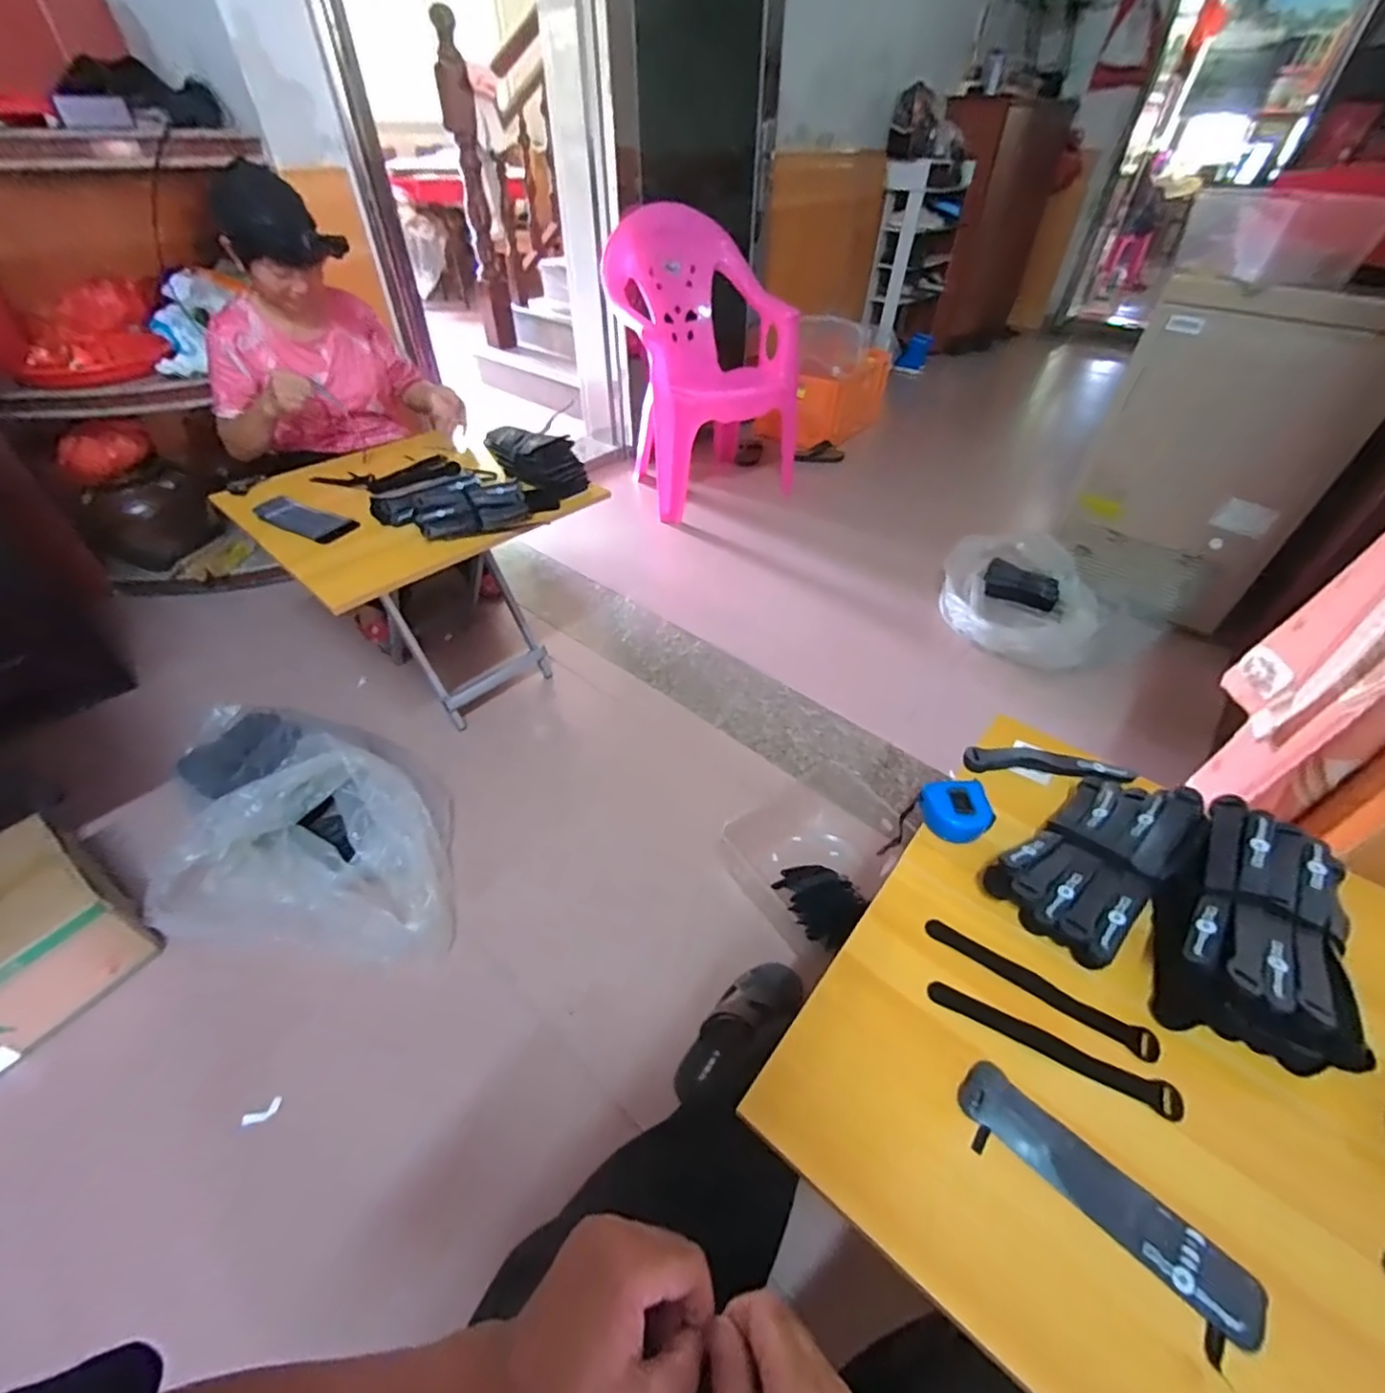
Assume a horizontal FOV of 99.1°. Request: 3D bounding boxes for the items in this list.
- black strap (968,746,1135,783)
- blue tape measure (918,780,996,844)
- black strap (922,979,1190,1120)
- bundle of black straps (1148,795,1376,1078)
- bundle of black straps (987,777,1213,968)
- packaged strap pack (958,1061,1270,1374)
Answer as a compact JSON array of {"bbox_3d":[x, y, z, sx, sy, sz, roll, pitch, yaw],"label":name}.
[{"bbox_3d":[0.436,0.085,0.720,0.193,0.027,0.034,8,44,8],"label":"black strap"},{"bbox_3d":[0.297,0.127,0.662,0.071,0.033,0.065,-5,44,-5],"label":"blue tape measure"},{"bbox_3d":[0.307,0.301,0.513,0.197,0.011,0.022,20,47,19],"label":"black strap"},{"bbox_3d":[0.510,0.209,0.541,0.132,0.084,0.210,20,47,20],"label":"bundle of black straps"},{"bbox_3d":[0.413,0.154,0.596,0.203,0.092,0.116,-29,51,-27],"label":"bundle of black straps"},{"bbox_3d":[0.297,0.370,0.438,0.200,0.015,0.062,34,53,30],"label":"packaged strap pack"}]

